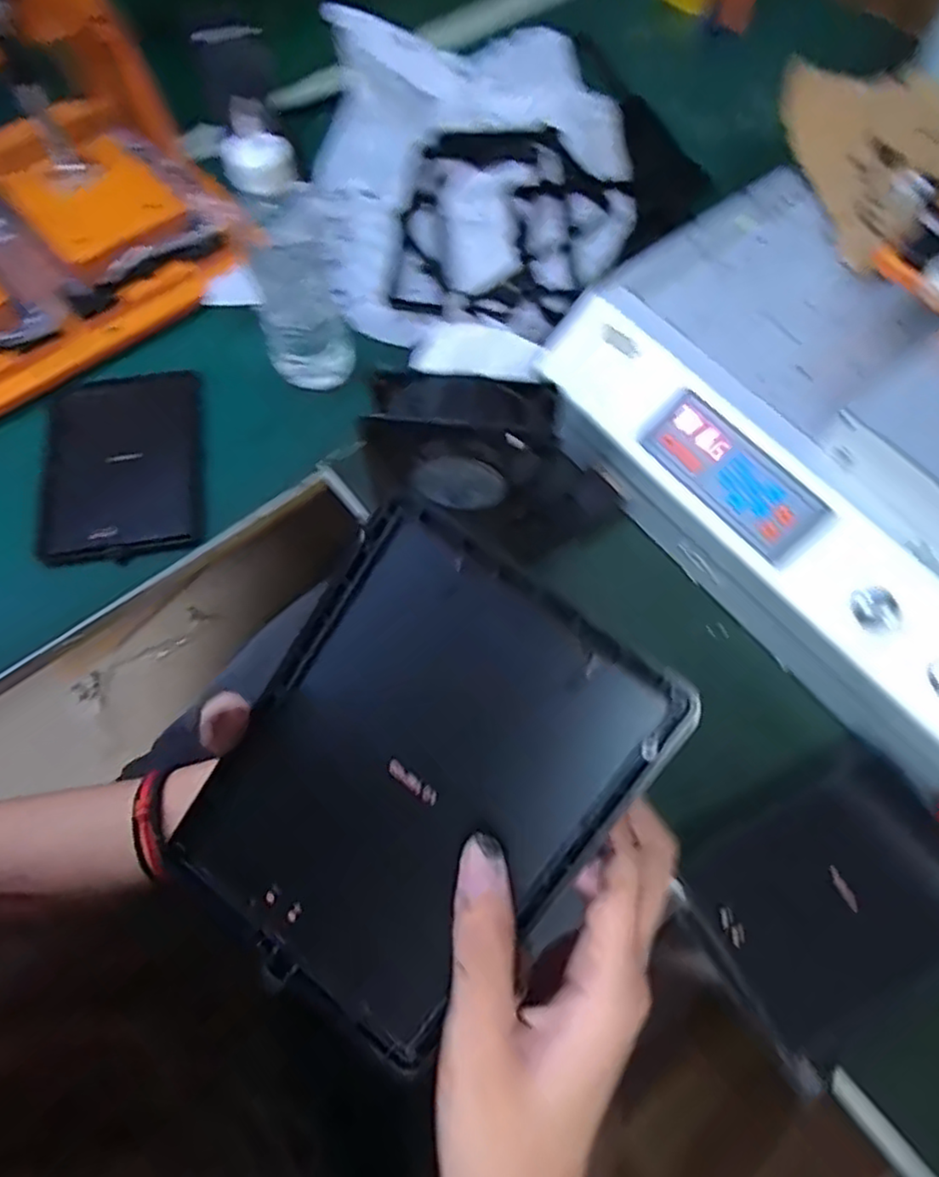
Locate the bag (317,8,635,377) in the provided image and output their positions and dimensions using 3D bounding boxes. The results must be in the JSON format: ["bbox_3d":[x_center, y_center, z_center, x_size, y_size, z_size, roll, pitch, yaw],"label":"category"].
[{"bbox_3d":[-0.004,-0.343,0.589,0.284,0.103,0.335,-7,66,-4],"label":"bag"}]

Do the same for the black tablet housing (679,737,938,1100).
[{"bbox_3d":[0.216,0.171,0.374,0.166,0.013,0.121,-30,69,-13],"label":"black tablet housing"}]

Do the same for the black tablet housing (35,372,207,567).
[{"bbox_3d":[-0.275,-0.098,0.536,0.118,0.024,0.169,-11,66,-6],"label":"black tablet housing"}]

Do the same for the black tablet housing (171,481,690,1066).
[{"bbox_3d":[-0.019,0.064,0.224,0.113,0.013,0.157,36,99,12],"label":"black tablet housing"}]

